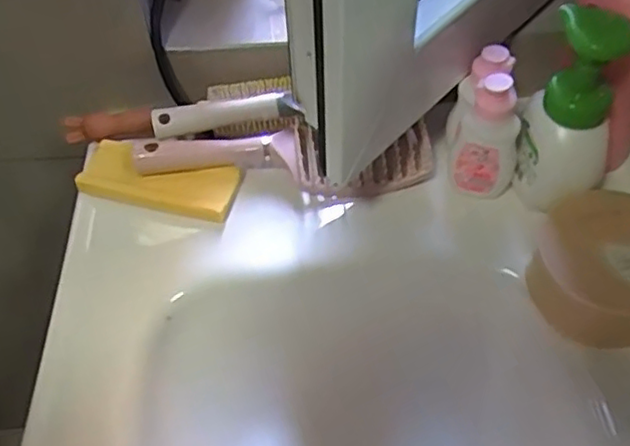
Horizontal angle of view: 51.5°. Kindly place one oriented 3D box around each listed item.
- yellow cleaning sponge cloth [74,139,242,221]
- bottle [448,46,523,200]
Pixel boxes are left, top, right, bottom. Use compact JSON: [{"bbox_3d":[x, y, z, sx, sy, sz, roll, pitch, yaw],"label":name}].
[{"bbox_3d":[-0.136,-0.037,0.563,0.135,0.028,0.051,10,54,10],"label":"yellow cleaning sponge cloth"},{"bbox_3d":[0.135,-0.079,0.518,0.054,0.105,0.064,5,53,6],"label":"bottle"}]

